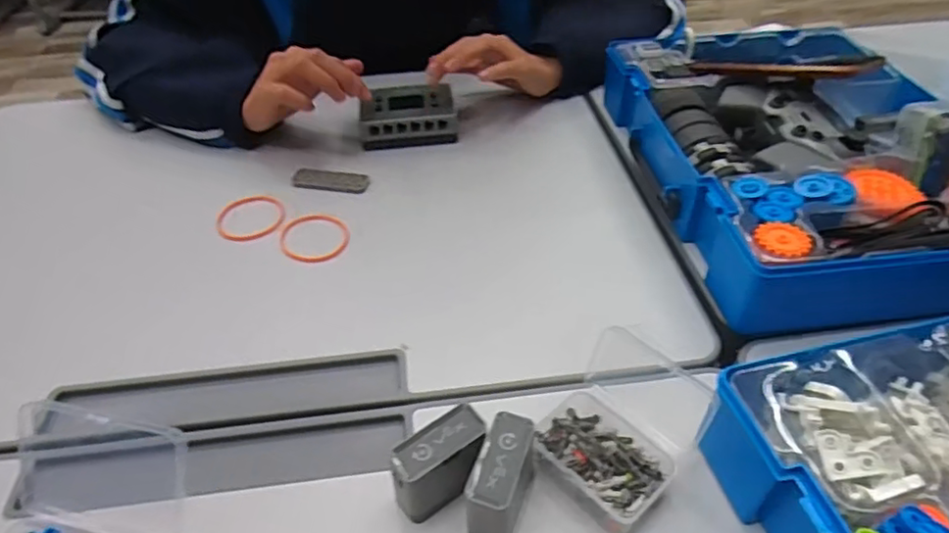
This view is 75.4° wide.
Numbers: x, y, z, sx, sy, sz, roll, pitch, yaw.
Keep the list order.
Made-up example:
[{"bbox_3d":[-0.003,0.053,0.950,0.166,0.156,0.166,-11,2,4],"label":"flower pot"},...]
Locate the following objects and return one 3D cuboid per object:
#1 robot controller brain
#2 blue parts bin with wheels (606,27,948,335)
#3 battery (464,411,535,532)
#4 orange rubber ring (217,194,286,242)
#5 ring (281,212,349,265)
[{"bbox_3d":[-0.069,-0.160,0.654,0.102,0.039,0.075,-5,44,-1],"label":"robot controller brain"},{"bbox_3d":[0.285,-0.103,0.548,0.260,0.079,0.375,-5,44,-1],"label":"blue parts bin with wheels"},{"bbox_3d":[0.015,0.120,0.340,0.029,0.051,0.057,8,45,12],"label":"battery"},{"bbox_3d":[-0.201,-0.044,0.555,0.058,0.006,0.063,-2,44,2],"label":"orange rubber ring"},{"bbox_3d":[-0.140,-0.025,0.533,0.061,0.004,0.058,2,48,-2],"label":"ring"}]

